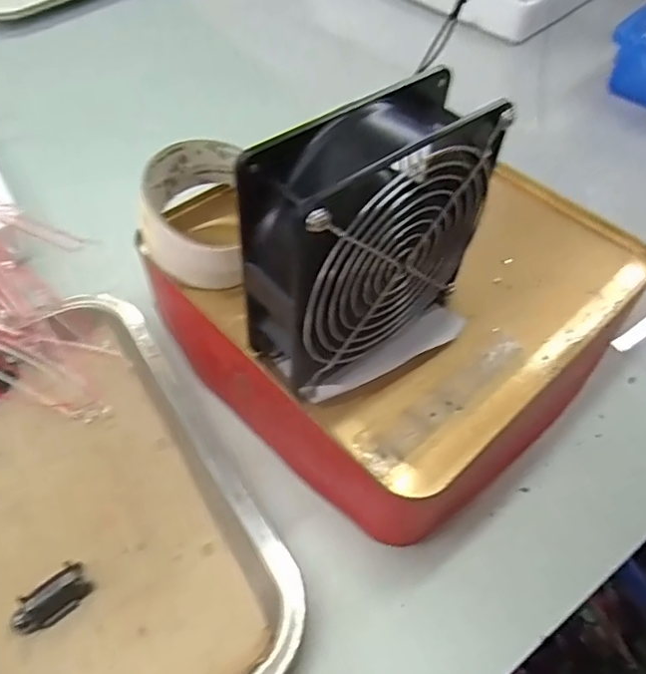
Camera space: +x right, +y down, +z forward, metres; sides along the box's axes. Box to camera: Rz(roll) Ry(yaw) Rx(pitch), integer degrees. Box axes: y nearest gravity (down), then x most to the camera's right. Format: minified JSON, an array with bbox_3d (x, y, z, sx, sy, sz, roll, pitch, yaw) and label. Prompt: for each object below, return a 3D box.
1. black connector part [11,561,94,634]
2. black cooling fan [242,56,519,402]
[{"bbox_3d":[-0.129,0.125,0.271,0.035,0.013,0.016,-37,64,-26],"label":"black connector part"},{"bbox_3d":[0.018,-0.043,0.262,0.130,0.125,0.049,-31,60,-23],"label":"black cooling fan"}]

